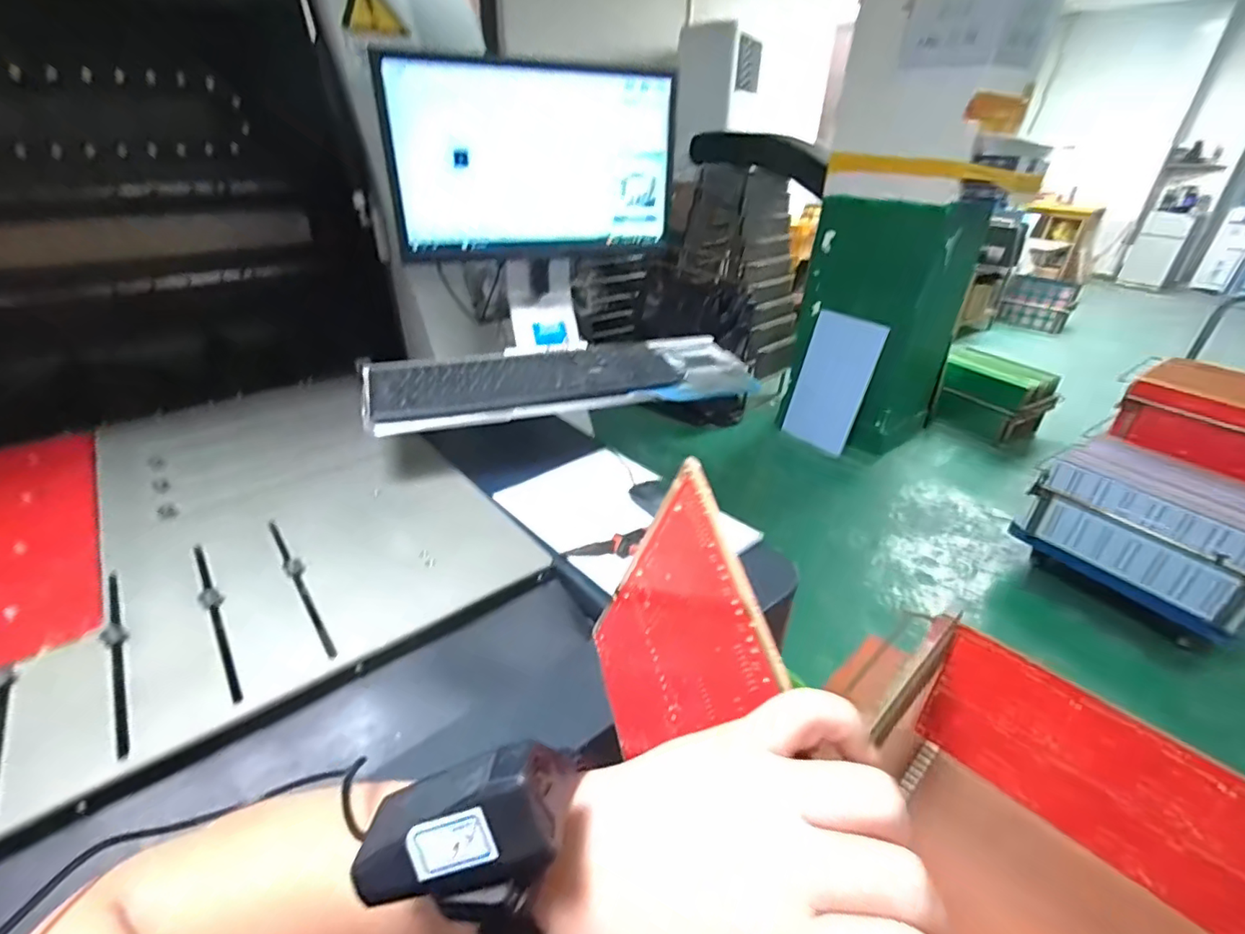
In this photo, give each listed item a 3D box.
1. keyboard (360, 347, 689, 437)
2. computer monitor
[{"bbox_3d":[-0.138,-0.130,0.837,0.467,0.048,0.159,-10,30,-16],"label":"keyboard"},{"bbox_3d":[-0.126,-0.452,0.832,0.423,0.246,0.055,-11,30,-17],"label":"computer monitor"}]

